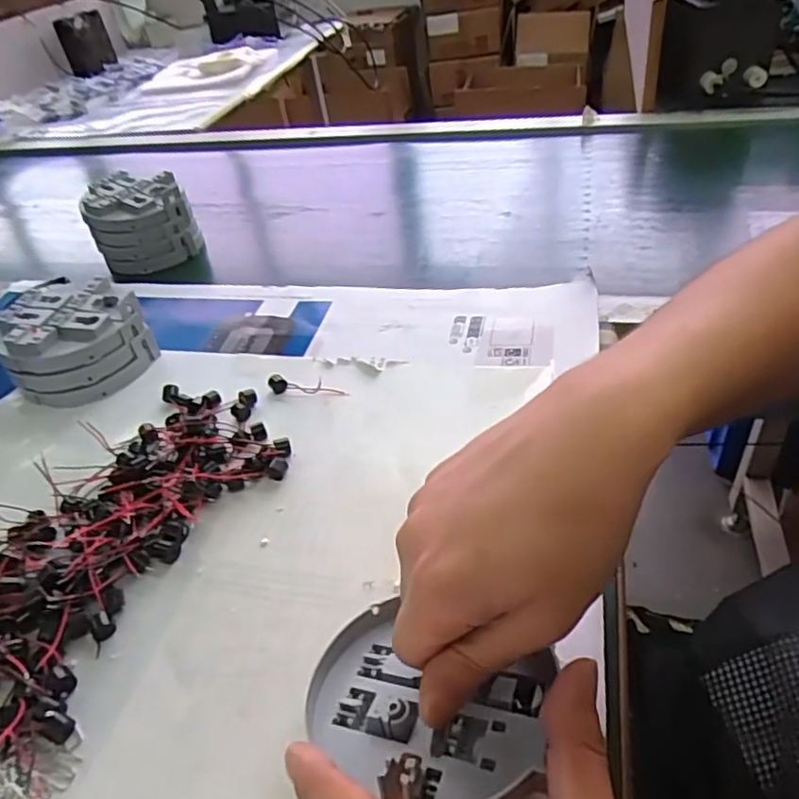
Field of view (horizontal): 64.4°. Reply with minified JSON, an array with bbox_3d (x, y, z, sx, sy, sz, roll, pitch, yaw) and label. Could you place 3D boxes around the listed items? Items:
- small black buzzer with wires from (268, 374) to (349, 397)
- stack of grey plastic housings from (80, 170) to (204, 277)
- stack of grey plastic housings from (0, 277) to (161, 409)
[{"bbox_3d":[-0.067,-0.009,0.456,0.061,0.011,0.009,5,42,15],"label":"small black buzzer with wires"},{"bbox_3d":[-0.271,-0.188,0.661,0.098,0.066,0.082,-28,44,-23],"label":"stack of grey plastic housings"},{"bbox_3d":[-0.254,-0.048,0.496,0.103,0.055,0.096,-33,46,-27],"label":"stack of grey plastic housings"}]

